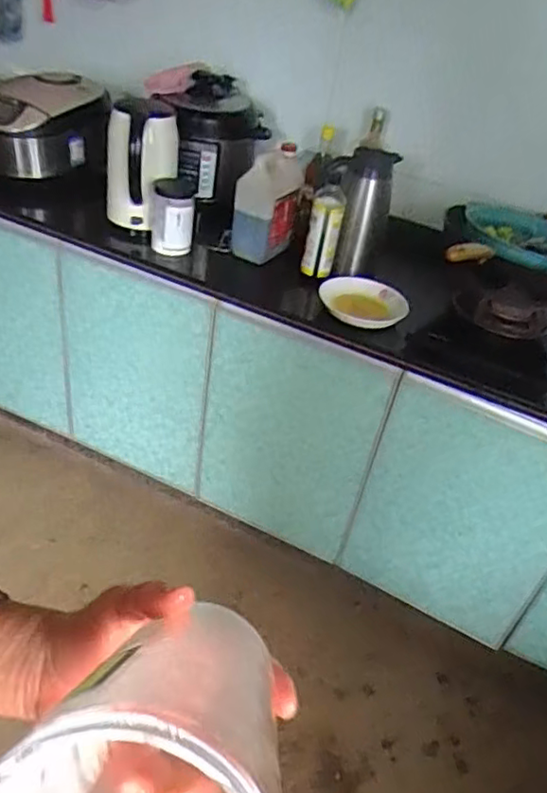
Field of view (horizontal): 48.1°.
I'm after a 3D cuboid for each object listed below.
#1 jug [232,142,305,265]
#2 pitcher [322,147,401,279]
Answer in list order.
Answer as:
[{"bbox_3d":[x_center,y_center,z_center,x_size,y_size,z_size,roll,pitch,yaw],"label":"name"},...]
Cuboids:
[{"bbox_3d":[-0.015,-0.412,1.317,0.132,0.236,0.113,6,39,-2],"label":"jug"},{"bbox_3d":[0.172,-0.388,1.296,0.141,0.249,0.112,13,40,6],"label":"pitcher"}]

